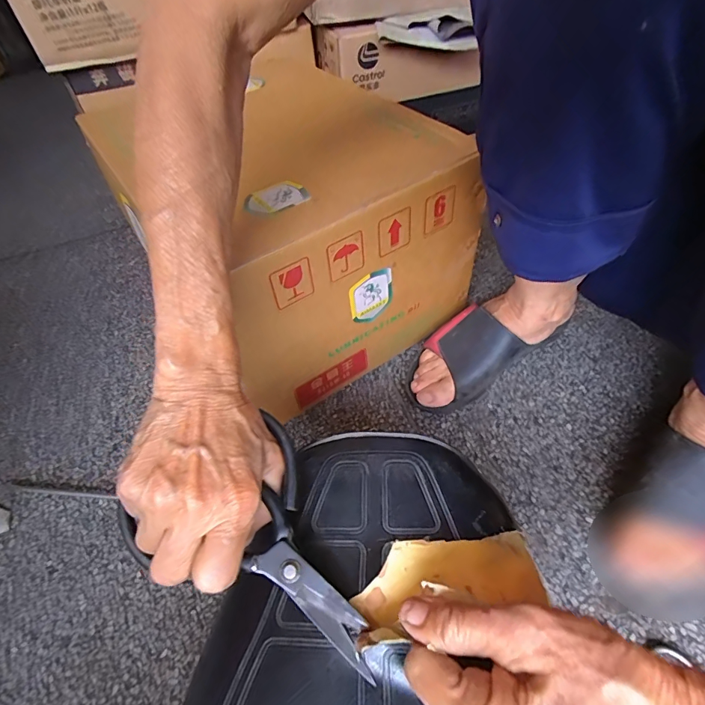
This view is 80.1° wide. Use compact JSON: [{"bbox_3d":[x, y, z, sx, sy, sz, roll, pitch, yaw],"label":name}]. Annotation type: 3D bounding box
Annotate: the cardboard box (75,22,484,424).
[{"bbox_3d":[-0.034,-0.110,0.491,0.287,0.231,0.210,-29,54,-17],"label":"cardboard box"}]

